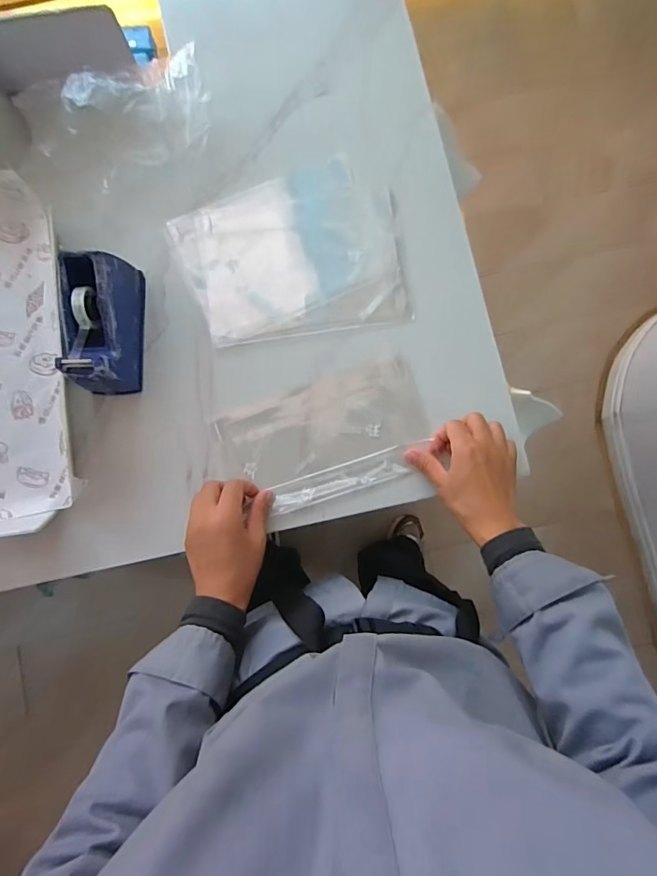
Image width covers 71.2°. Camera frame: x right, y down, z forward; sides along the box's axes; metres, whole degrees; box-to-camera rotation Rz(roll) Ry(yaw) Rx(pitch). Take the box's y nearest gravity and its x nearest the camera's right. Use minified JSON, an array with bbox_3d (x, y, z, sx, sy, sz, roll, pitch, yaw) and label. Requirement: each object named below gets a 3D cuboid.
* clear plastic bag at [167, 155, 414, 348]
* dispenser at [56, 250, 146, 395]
[{"bbox_3d":[-0.042,-0.218,0.530,0.248,0.010,0.202,-9,84,-2],"label":"clear plastic bag"},{"bbox_3d":[-0.233,-0.118,0.474,0.053,0.089,0.134,0,84,-1],"label":"dispenser"}]

